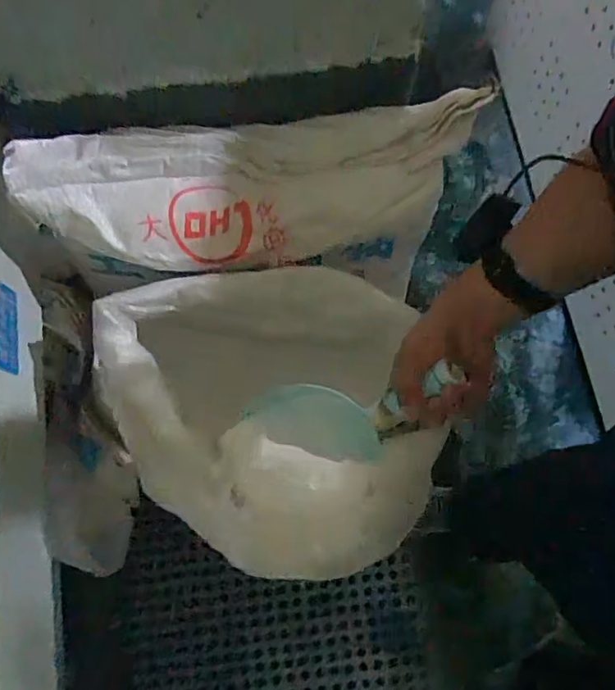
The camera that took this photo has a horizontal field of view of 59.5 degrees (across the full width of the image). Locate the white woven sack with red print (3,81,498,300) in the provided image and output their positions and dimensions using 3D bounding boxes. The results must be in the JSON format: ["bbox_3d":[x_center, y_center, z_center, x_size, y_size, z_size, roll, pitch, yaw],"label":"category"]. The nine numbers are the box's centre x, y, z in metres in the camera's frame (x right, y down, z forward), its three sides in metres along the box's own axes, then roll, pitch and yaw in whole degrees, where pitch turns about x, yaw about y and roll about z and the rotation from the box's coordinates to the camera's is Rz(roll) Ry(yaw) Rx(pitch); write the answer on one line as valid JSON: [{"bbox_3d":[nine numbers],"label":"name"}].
[{"bbox_3d":[-0.043,-0.182,0.647,0.516,0.190,0.158,-7,76,-3],"label":"white woven sack with red print"}]

